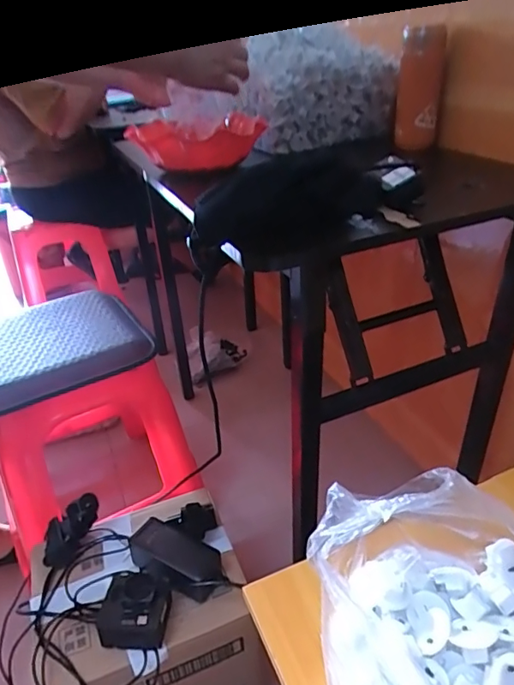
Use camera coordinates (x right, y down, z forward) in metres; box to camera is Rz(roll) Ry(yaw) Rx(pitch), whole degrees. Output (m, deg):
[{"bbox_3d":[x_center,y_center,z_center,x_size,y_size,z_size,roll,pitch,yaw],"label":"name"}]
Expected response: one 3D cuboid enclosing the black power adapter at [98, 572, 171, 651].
[{"bbox_3d":[-0.156,0.342,0.633,0.088,0.055,0.077,-4,32,1],"label":"black power adapter"}]

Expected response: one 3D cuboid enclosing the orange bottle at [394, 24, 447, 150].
[{"bbox_3d":[0.280,-0.432,0.854,0.075,0.185,0.048,6,34,17],"label":"orange bottle"}]

